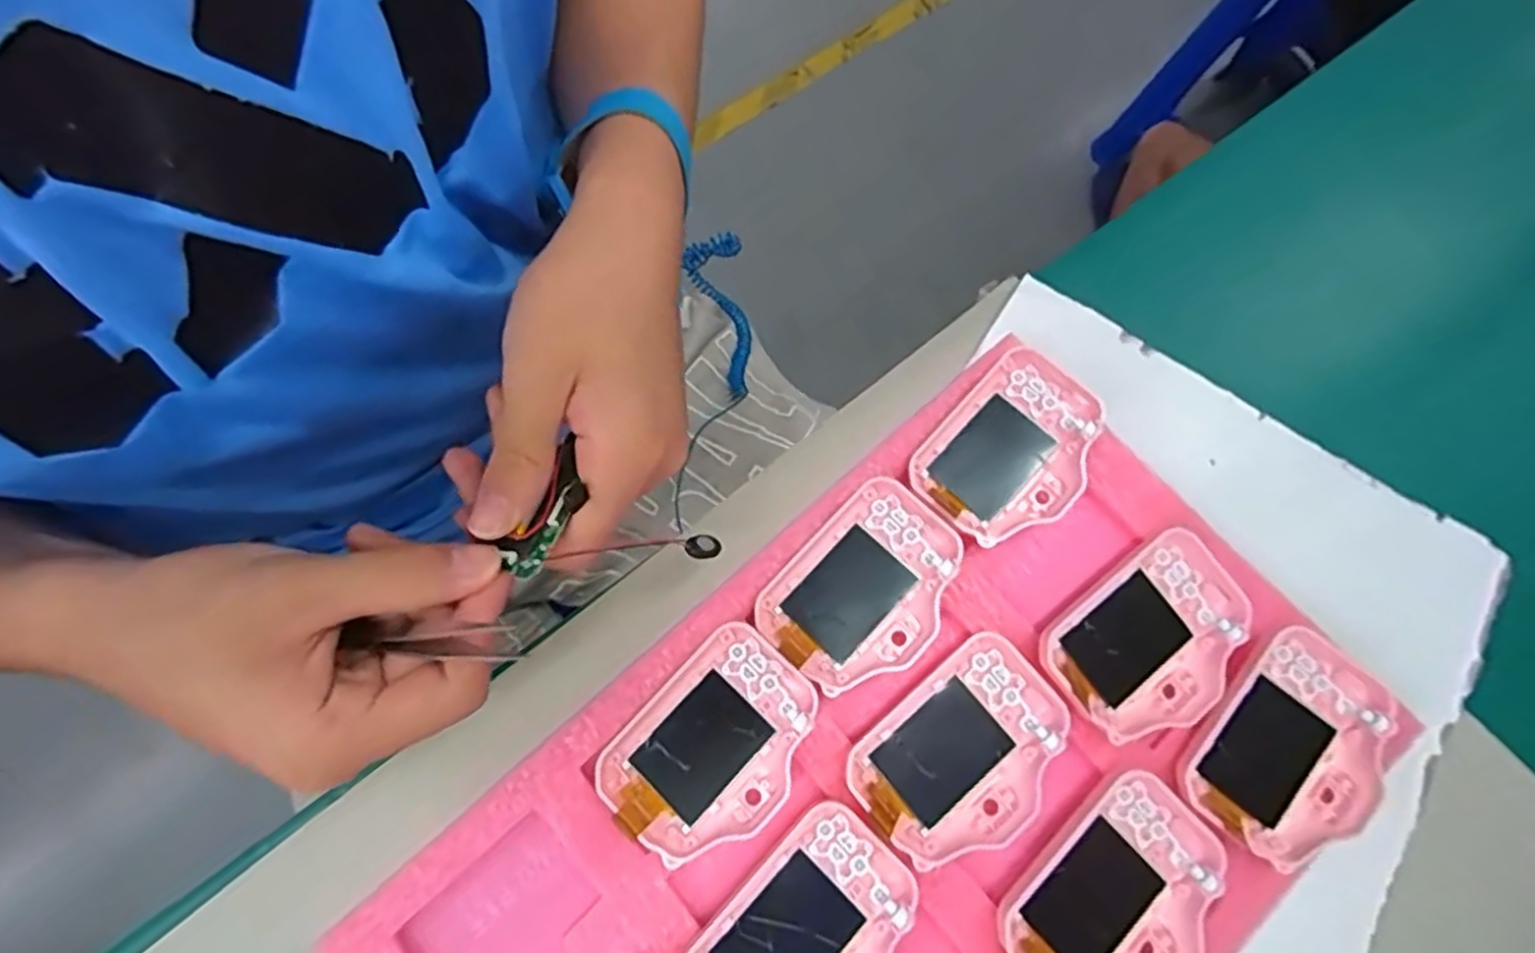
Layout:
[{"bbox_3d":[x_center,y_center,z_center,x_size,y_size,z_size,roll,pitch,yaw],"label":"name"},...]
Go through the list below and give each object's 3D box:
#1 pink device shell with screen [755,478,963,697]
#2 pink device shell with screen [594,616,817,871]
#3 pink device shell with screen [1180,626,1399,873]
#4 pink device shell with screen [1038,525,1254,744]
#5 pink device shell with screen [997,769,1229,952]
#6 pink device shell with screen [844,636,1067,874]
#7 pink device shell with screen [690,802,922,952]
[{"bbox_3d":[0.041,0.046,0.308,0.061,0.012,0.081,41,78,10],"label":"pink device shell with screen"},{"bbox_3d":[-0.020,0.103,0.290,0.061,0.014,0.082,42,77,9],"label":"pink device shell with screen"},{"bbox_3d":[0.204,0.106,0.292,0.059,0.011,0.081,39,77,10],"label":"pink device shell with screen"},{"bbox_3d":[0.155,0.067,0.304,0.084,0.011,0.061,-38,78,-10],"label":"pink device shell with screen"},{"bbox_3d":[0.130,0.156,0.278,0.082,0.009,0.060,-44,79,-11],"label":"pink device shell with screen"},{"bbox_3d":[0.076,0.107,0.291,0.082,0.011,0.060,-39,78,-10],"label":"pink device shell with screen"},{"bbox_3d":[0.015,0.167,0.271,0.083,0.015,0.060,-44,79,-11],"label":"pink device shell with screen"}]

